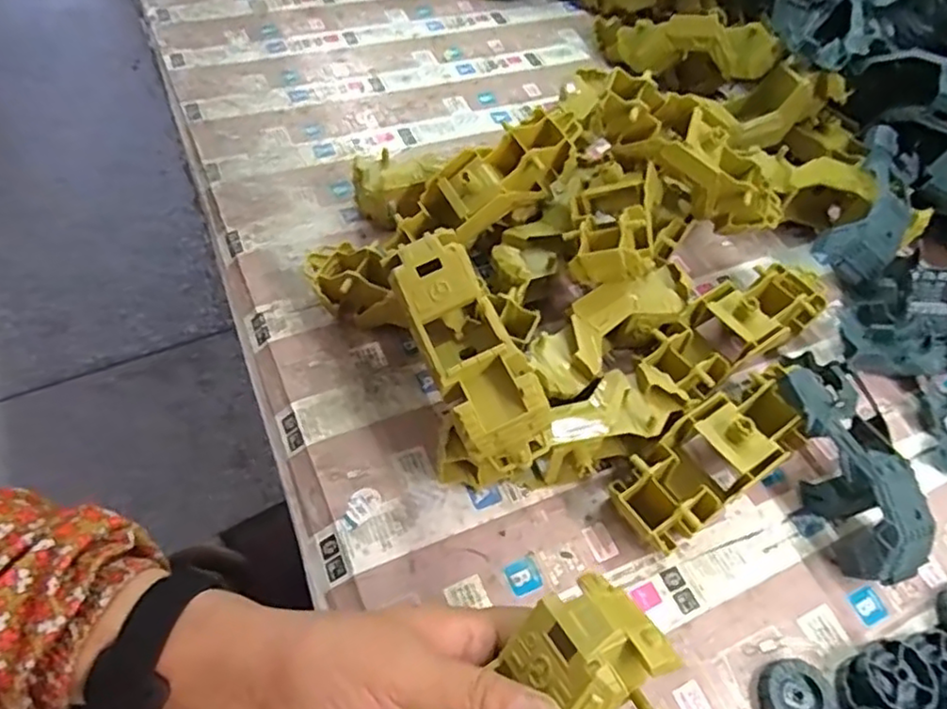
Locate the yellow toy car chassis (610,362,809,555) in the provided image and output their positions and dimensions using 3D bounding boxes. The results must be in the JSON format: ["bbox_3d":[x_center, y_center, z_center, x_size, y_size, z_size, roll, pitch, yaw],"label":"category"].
[{"bbox_3d":[0.154,0.070,0.423,0.150,0.054,0.058,-30,62,-24],"label":"yellow toy car chassis"}]

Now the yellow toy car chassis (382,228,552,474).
[{"bbox_3d":[-0.006,-0.004,0.403,0.057,0.050,0.165,-17,58,-15],"label":"yellow toy car chassis"}]

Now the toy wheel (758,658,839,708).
[{"bbox_3d":[0.182,0.191,0.362,0.039,0.010,0.037,3,54,-4],"label":"toy wheel"}]

